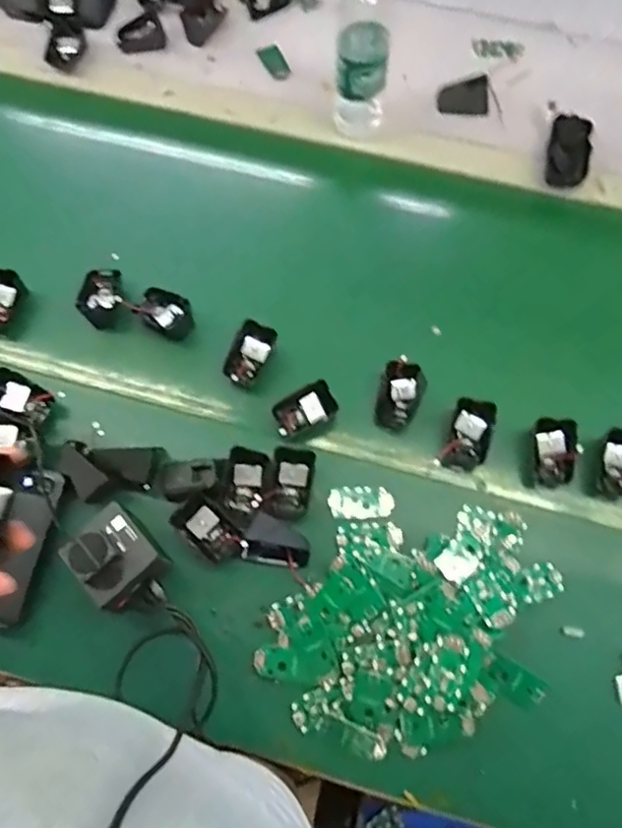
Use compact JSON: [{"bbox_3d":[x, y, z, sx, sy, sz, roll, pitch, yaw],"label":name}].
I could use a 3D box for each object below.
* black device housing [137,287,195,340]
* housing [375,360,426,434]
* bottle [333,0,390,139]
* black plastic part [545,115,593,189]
[{"bbox_3d":[-0.166,-0.117,0.697,0.065,0.032,0.046,40,75,13],"label":"black device housing"},{"bbox_3d":[0.097,-0.018,0.665,0.048,0.044,0.068,18,71,8],"label":"housing"},{"bbox_3d":[0.060,-0.420,0.708,0.062,0.231,0.051,0,70,0],"label":"bottle"},{"bbox_3d":[0.324,-0.332,0.770,0.050,0.023,0.102,12,71,4],"label":"black plastic part"}]

